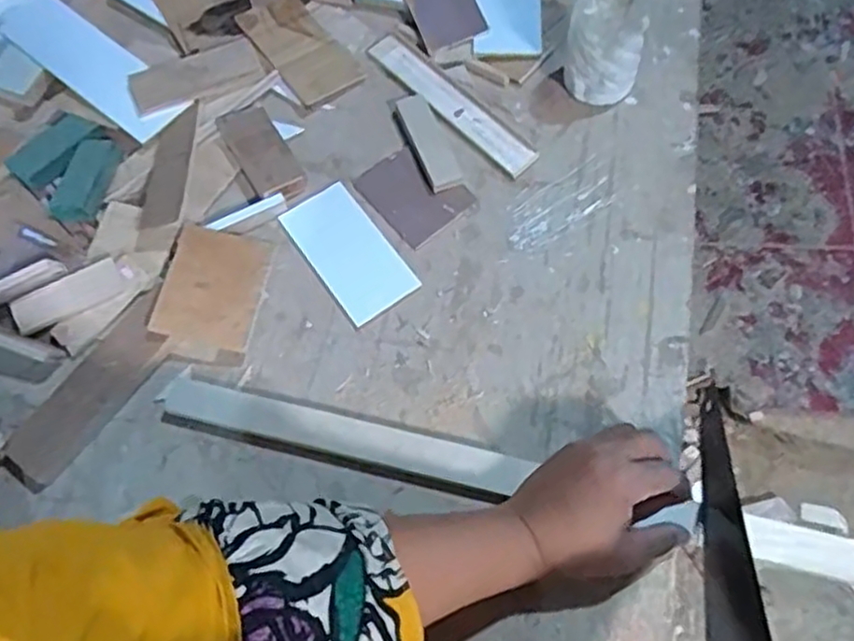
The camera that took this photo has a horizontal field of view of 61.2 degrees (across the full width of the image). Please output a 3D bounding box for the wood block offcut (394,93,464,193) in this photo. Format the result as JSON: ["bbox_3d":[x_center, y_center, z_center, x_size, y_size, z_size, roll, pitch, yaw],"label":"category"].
[{"bbox_3d":[0.000,-0.161,0.650,0.031,0.008,0.107,-20,68,-7],"label":"wood block offcut"}]

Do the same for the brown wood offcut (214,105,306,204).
[{"bbox_3d":[-0.149,-0.152,0.654,0.046,0.016,0.108,-29,69,-10],"label":"brown wood offcut"}]

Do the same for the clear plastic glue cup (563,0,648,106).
[{"bbox_3d":[0.158,-0.251,0.638,0.065,0.094,0.077,11,68,8],"label":"clear plastic glue cup"}]

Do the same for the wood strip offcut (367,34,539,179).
[{"bbox_3d":[0.021,-0.204,0.672,0.041,0.006,0.201,-41,72,-14],"label":"wood strip offcut"}]

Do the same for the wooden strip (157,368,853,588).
[{"bbox_3d":[0.041,0.108,0.520,0.504,0.010,0.038,12,68,11],"label":"wooden strip"}]

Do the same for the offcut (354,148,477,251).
[{"bbox_3d":[-0.012,-0.115,0.637,0.070,0.005,0.095,-37,71,-13],"label":"offcut"}]

